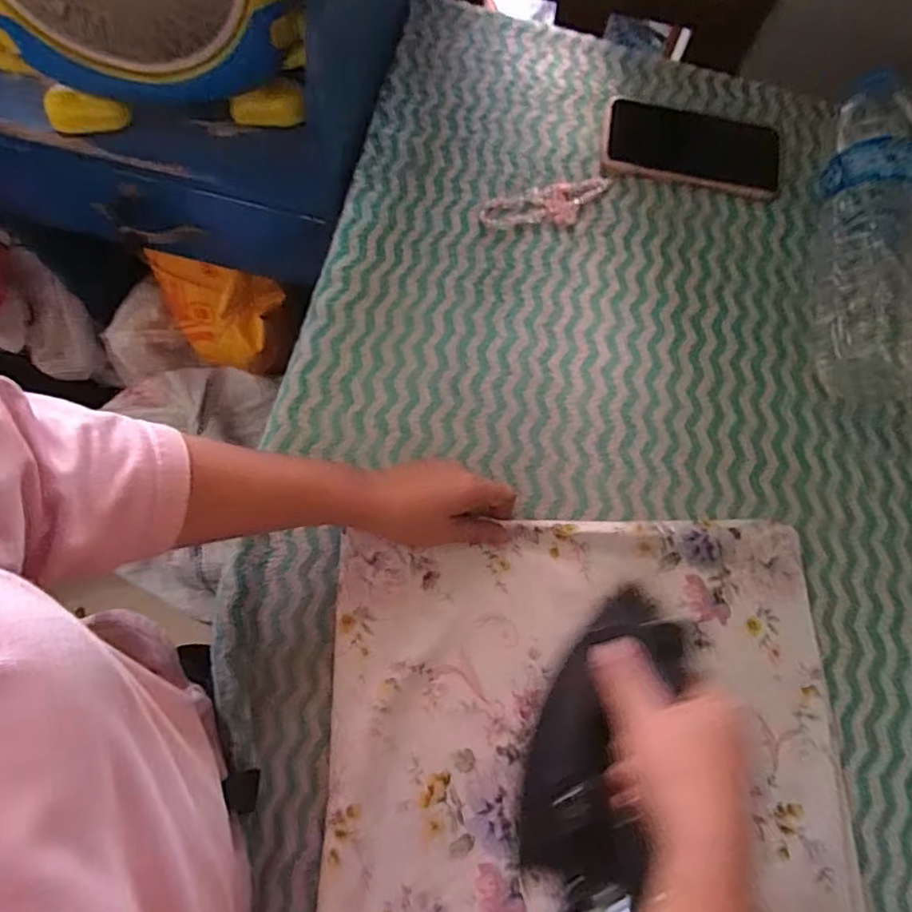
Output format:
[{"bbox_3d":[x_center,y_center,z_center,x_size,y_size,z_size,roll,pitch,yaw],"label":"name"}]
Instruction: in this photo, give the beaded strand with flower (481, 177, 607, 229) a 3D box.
[{"bbox_3d":[0.083,-0.223,0.543,0.122,0.004,0.041,-17,74,-6],"label":"beaded strand with flower"}]

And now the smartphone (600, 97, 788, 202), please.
[{"bbox_3d":[0.222,-0.293,0.569,0.165,0.013,0.087,8,73,2],"label":"smartphone"}]

